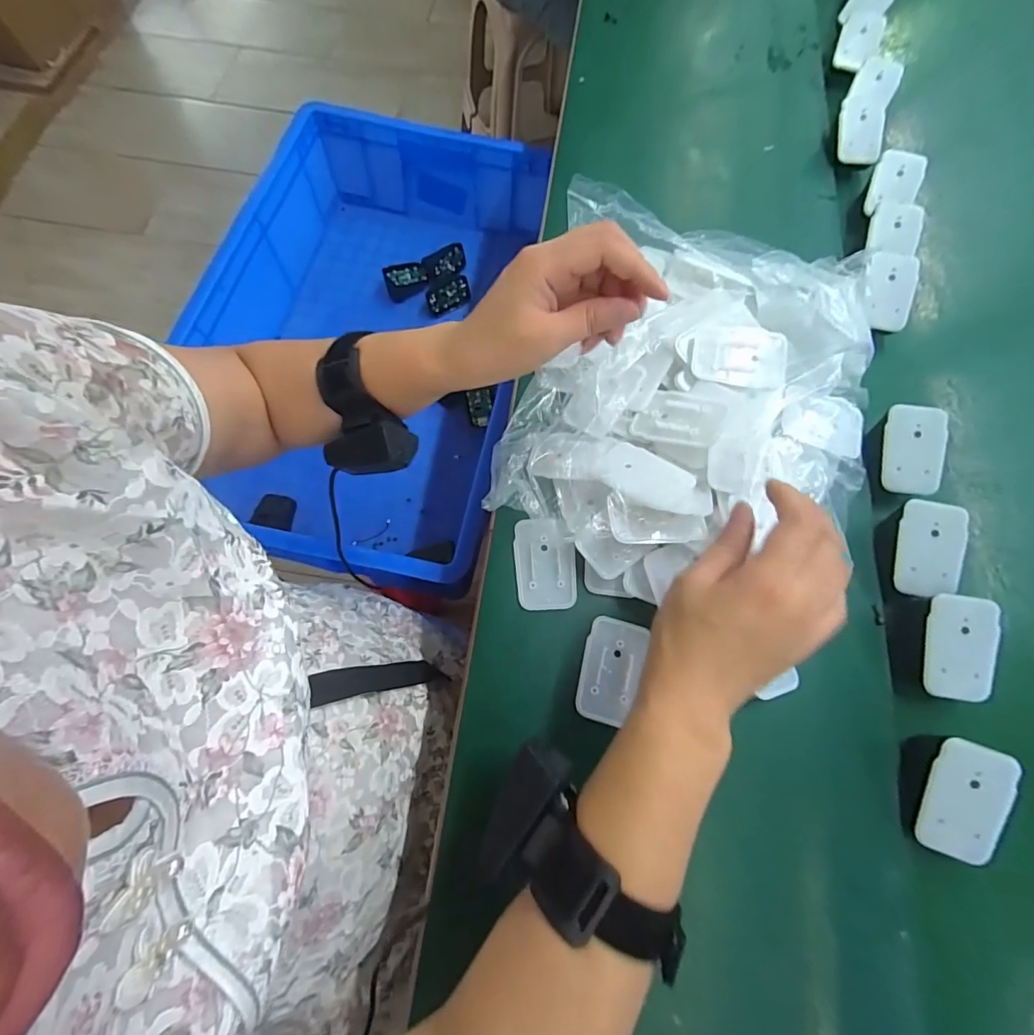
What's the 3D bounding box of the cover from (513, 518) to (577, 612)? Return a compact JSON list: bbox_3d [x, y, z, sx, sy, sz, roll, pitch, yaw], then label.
[{"bbox_3d":[0.021,0.035,0.368,0.044,0.007,0.069,-3,72,-3],"label":"cover"}]

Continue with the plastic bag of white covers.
[{"bbox_3d":[0.131,-0.096,0.375,0.255,0.064,0.311,14,72,3],"label":"plastic bag of white covers"}]

